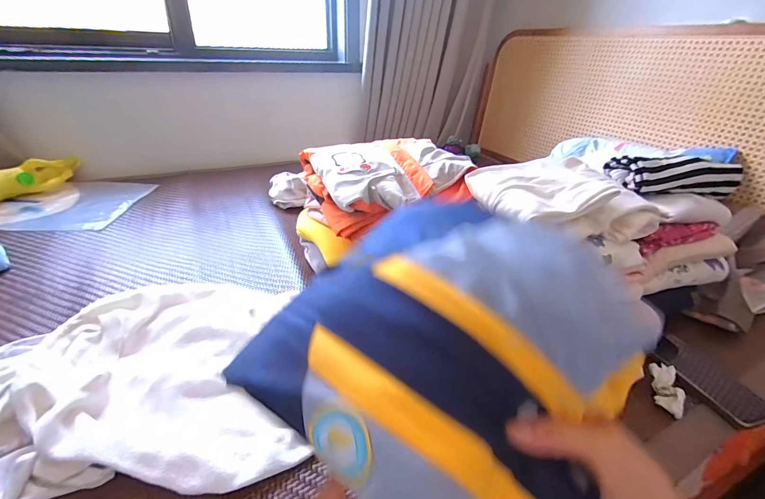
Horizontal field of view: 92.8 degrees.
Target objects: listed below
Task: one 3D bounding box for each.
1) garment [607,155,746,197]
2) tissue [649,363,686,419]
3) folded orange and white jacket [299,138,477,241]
[{"bbox_3d":[0.471,-0.123,0.591,0.212,0.056,0.081,-6,30,-14],"label":"garment"},{"bbox_3d":[0.388,0.192,0.499,0.032,0.023,0.072,9,44,13],"label":"tissue"},{"bbox_3d":[0.003,-0.126,0.653,0.238,0.100,0.279,-13,33,-24],"label":"folded orange and white jacket"}]

